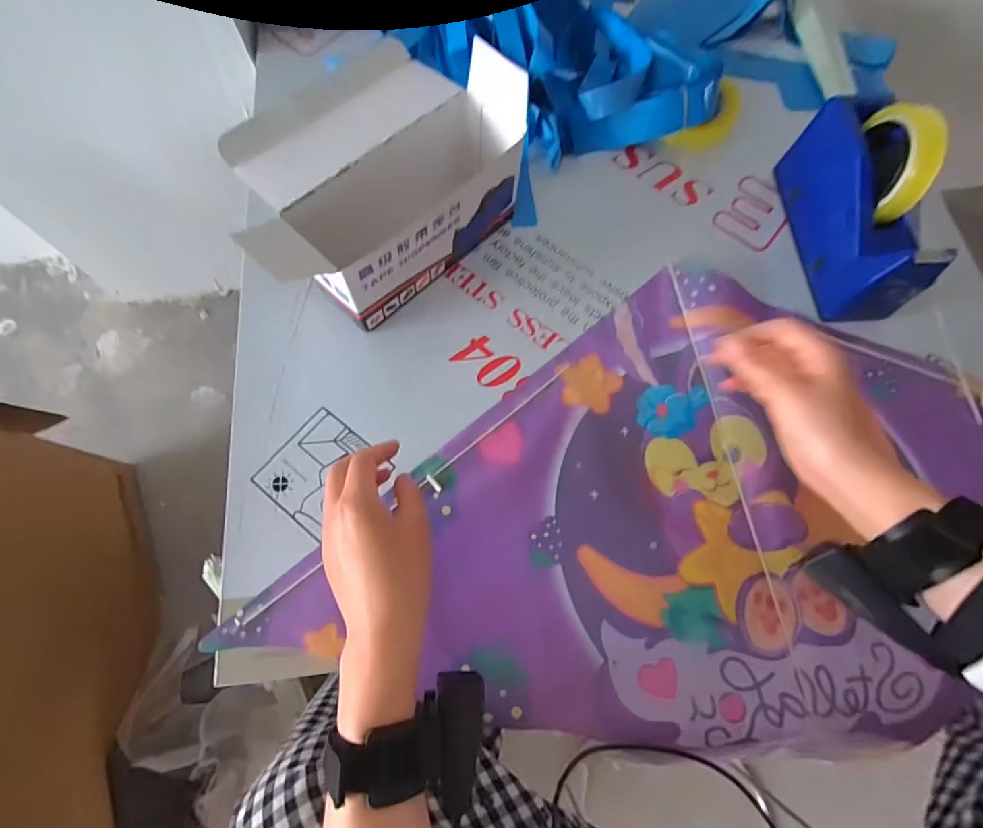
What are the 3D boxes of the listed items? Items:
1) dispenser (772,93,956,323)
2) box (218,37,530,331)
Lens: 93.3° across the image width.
[{"bbox_3d":[0.361,-0.205,0.452,0.069,0.126,0.209,-8,73,-5],"label":"dispenser"},{"bbox_3d":[-0.114,-0.214,0.442,0.182,0.124,0.243,41,75,10],"label":"box"}]

